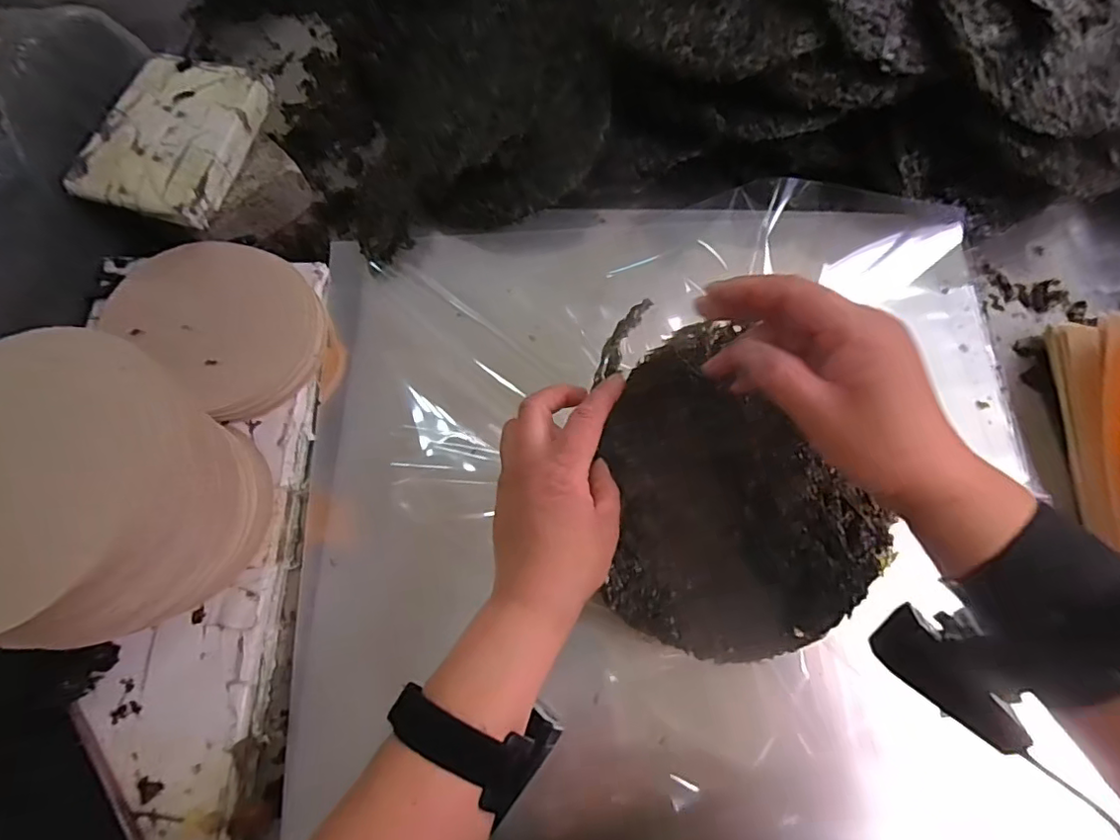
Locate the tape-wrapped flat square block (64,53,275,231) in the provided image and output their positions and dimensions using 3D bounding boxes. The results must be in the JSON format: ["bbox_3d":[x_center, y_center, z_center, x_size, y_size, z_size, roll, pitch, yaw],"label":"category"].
[{"bbox_3d":[-0.298,-0.220,0.444,0.095,0.025,0.144,13,72,3],"label":"tape-wrapped flat square block"}]

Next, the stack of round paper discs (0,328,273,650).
[{"bbox_3d":[-0.276,0.051,0.337,0.144,0.135,0.148,-5,72,-3],"label":"stack of round paper discs"}]

